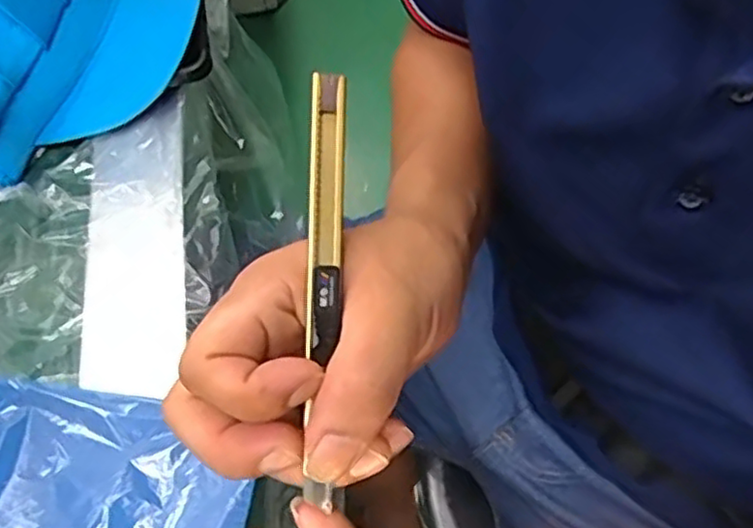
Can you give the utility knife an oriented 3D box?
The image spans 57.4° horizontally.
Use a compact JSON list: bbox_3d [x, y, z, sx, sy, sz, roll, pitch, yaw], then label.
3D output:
[{"bbox_3d":[-0.018,0.005,0.223,0.011,0.005,0.137,1,83,4],"label":"utility knife"}]

